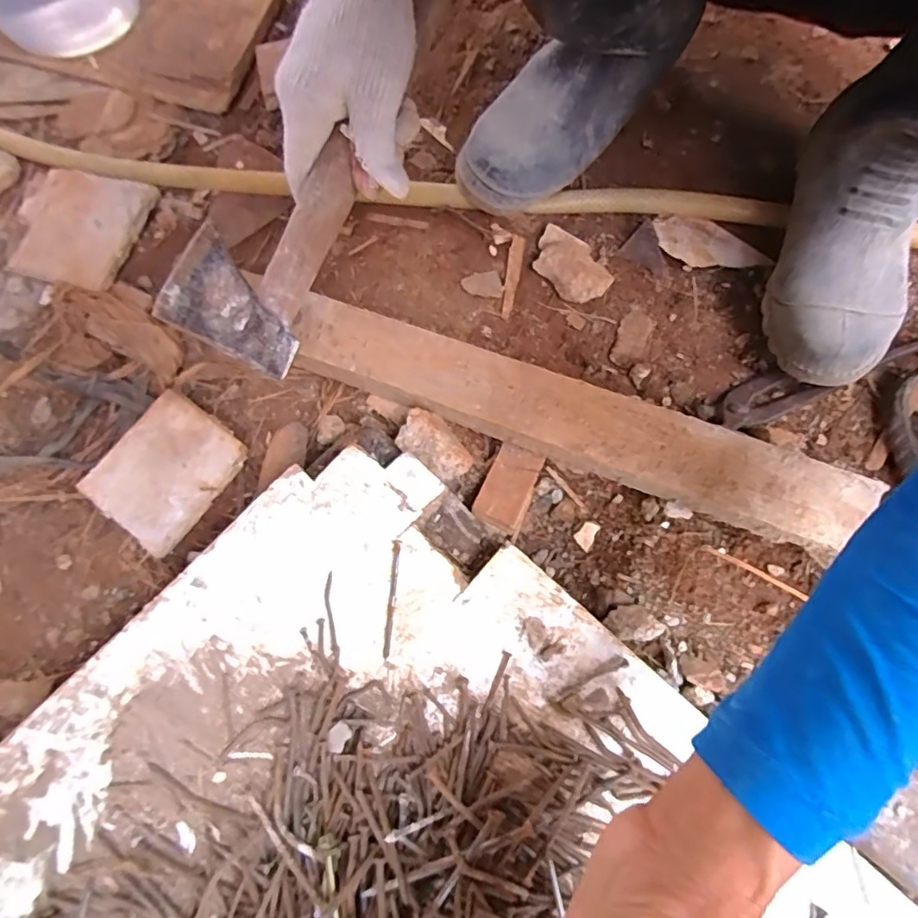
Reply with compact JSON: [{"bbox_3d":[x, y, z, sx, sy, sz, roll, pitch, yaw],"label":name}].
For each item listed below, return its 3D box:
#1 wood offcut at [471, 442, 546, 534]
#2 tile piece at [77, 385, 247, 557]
[{"bbox_3d":[0.038,0.021,0.406,0.036,0.014,0.063,23,72,7],"label":"wood offcut"},{"bbox_3d":[-0.233,0.009,0.419,0.090,0.014,0.104,35,74,11],"label":"tile piece"}]

